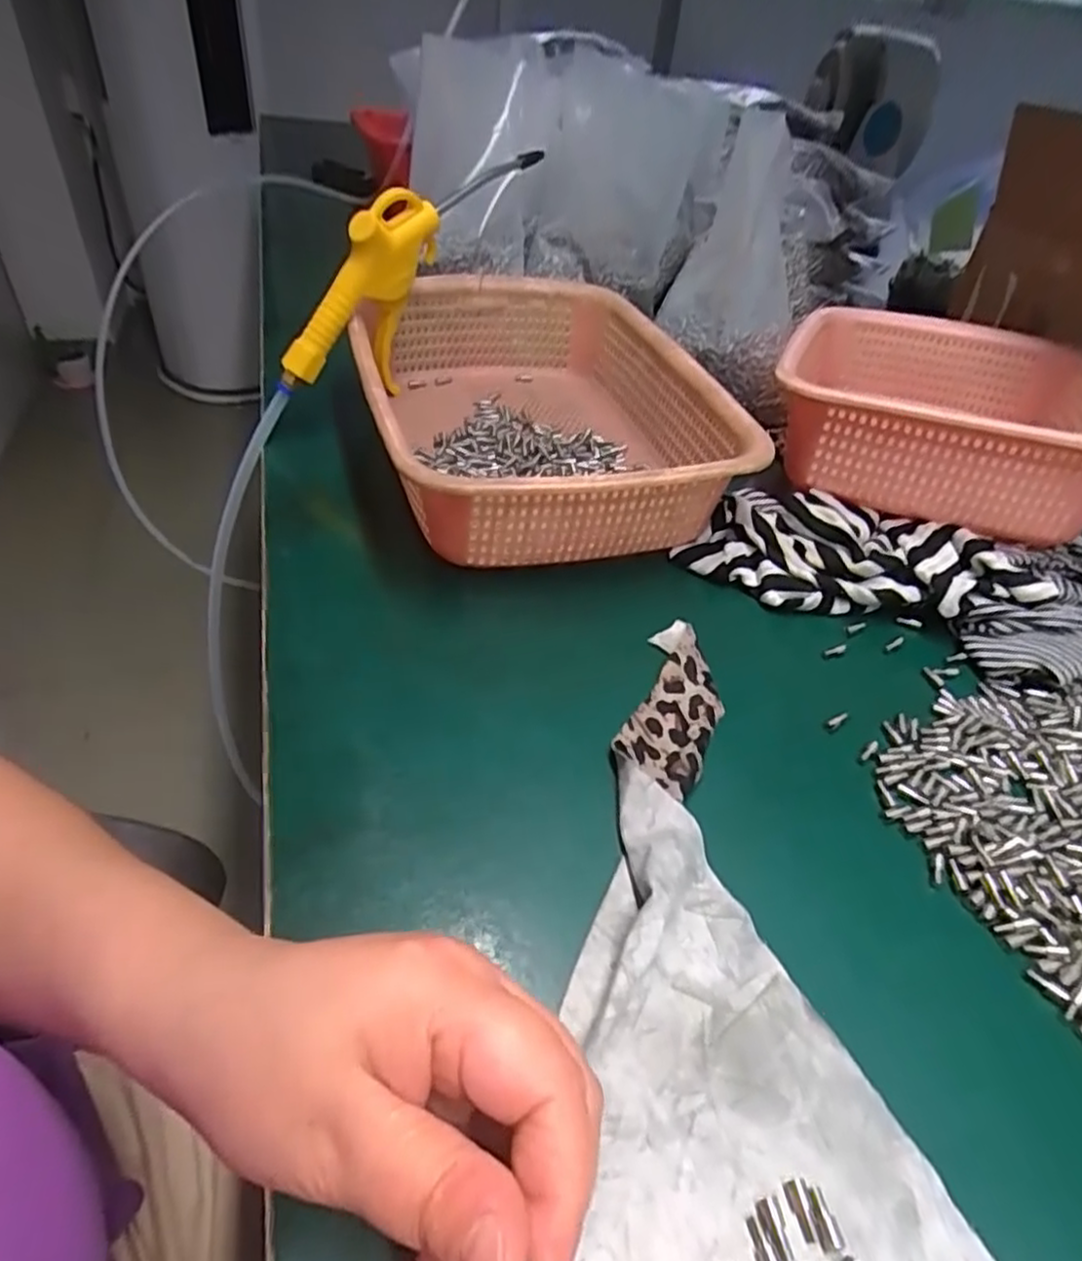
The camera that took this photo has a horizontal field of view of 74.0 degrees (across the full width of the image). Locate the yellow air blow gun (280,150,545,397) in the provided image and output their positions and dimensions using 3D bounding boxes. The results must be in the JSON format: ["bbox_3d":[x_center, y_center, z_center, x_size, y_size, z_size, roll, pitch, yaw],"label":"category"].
[{"bbox_3d":[-0.084,-0.238,0.477,0.220,0.102,0.031,-47,55,3],"label":"yellow air blow gun"}]

